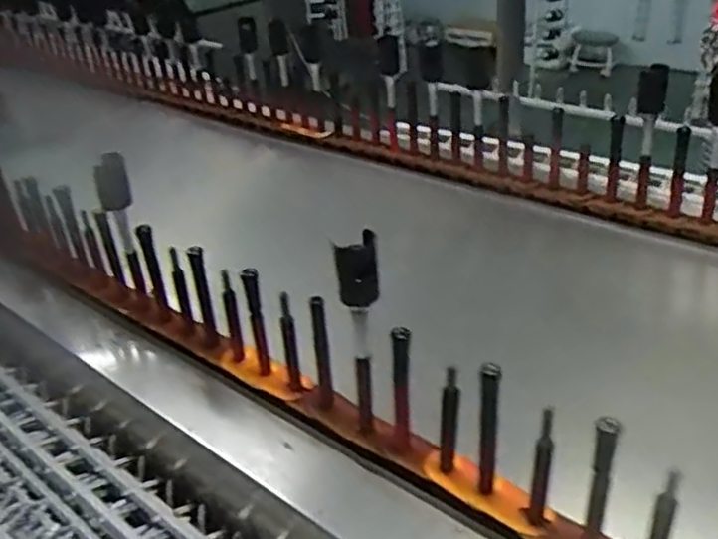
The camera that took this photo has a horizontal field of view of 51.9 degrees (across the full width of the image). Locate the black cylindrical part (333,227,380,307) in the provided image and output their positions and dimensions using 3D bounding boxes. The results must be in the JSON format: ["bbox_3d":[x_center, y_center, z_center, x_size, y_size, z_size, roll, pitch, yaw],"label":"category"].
[{"bbox_3d":[-0.002,0.000,0.711,0.039,0.068,0.039,-3,29,2],"label":"black cylindrical part"}]

